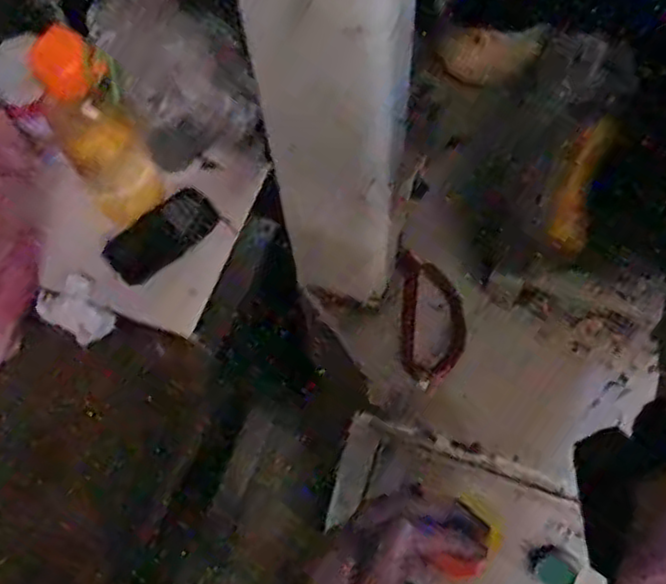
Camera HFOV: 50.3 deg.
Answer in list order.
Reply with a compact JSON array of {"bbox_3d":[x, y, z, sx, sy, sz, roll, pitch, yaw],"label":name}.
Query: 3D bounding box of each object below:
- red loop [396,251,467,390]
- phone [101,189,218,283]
[{"bbox_3d":[0.073,0.019,0.528,0.047,0.012,0.103,-7,81,0],"label":"red loop"},{"bbox_3d":[-0.170,-0.056,0.706,0.111,0.009,0.054,-38,93,-10],"label":"phone"}]

